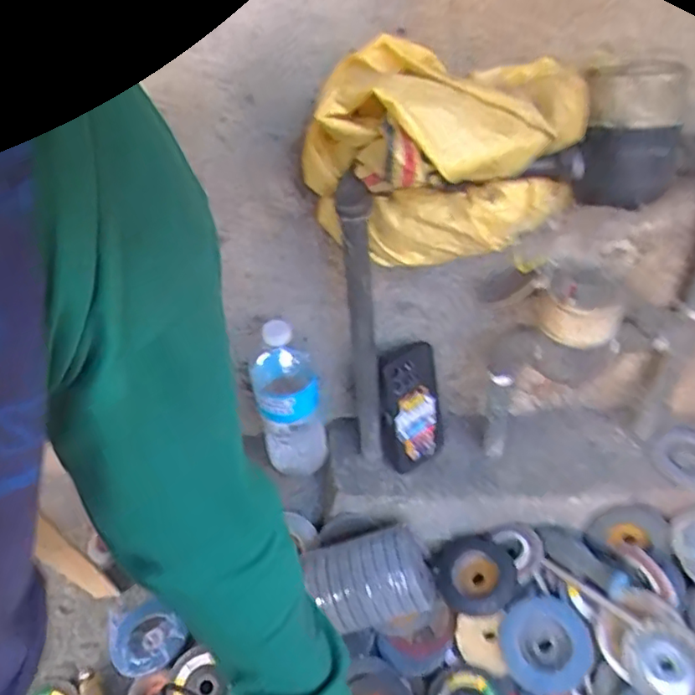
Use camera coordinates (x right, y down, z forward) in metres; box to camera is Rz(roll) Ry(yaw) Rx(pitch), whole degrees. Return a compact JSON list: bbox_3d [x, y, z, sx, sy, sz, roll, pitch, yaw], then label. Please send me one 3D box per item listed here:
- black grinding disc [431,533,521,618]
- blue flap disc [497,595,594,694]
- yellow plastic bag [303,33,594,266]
[{"bbox_3d":[0.152,0.272,0.722,0.090,0.020,0.096,-15,45,16],"label":"black grinding disc"},{"bbox_3d":[0.220,0.332,0.669,0.096,0.009,0.095,-8,55,12],"label":"blue flap disc"},{"bbox_3d":[0.079,-0.162,0.529,0.236,0.181,0.132,-2,41,3],"label":"yellow plastic bag"}]

